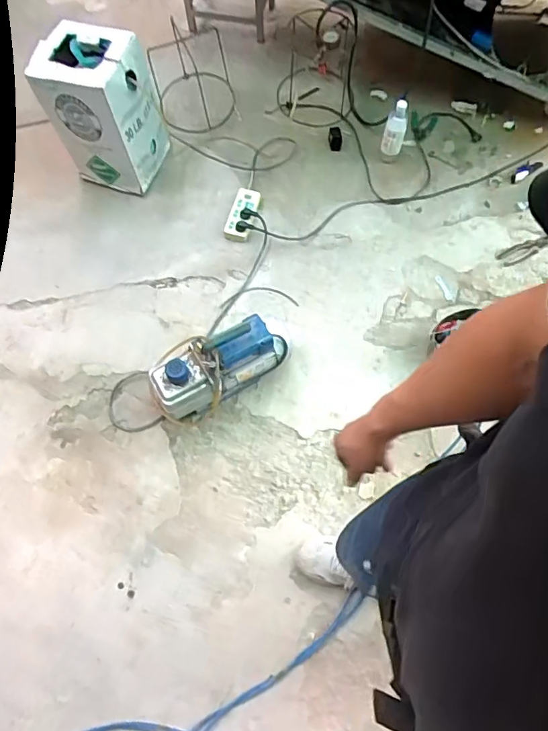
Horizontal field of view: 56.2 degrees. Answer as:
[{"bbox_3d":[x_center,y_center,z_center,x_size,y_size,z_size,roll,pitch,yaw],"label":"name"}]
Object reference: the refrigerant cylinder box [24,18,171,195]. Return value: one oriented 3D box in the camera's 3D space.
[{"bbox_3d":[-0.520,-0.777,1.593,0.274,0.419,0.248,21,71,10],"label":"refrigerant cylinder box"}]

